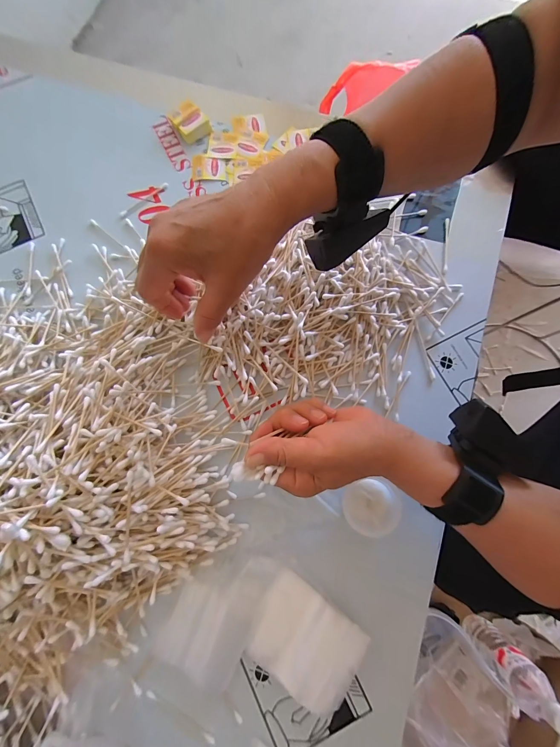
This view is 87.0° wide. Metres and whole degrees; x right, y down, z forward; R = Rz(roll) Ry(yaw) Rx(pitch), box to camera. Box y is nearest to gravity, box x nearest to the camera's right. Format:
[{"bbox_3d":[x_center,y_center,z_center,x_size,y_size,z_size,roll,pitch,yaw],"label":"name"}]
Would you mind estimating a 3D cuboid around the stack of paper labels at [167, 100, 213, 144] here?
[{"bbox_3d":[-0.121,-0.336,0.394,0.039,0.020,0.047,-39,80,-7],"label":"stack of paper labels"}]

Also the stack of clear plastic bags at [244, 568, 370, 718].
[{"bbox_3d":[0.022,0.237,0.263,0.090,0.022,0.075,31,80,7],"label":"stack of clear plastic bags"}]

